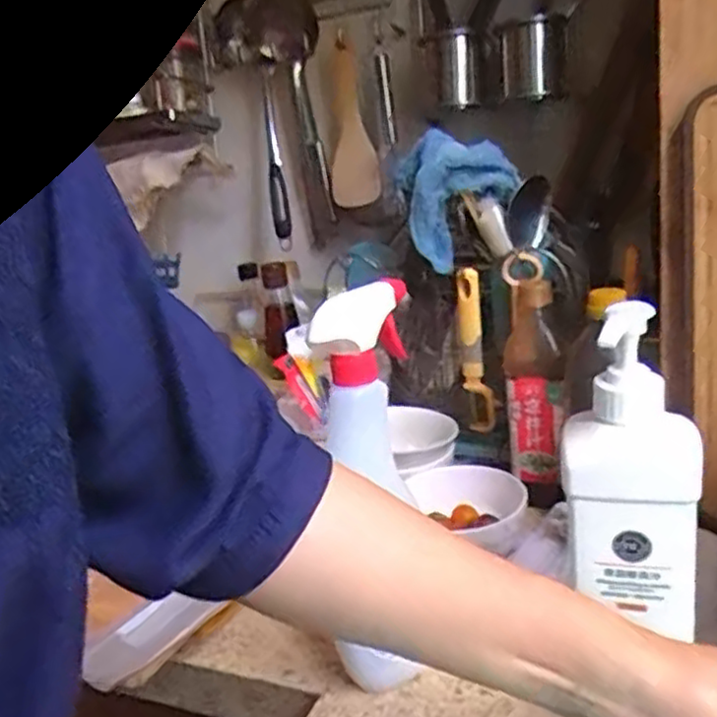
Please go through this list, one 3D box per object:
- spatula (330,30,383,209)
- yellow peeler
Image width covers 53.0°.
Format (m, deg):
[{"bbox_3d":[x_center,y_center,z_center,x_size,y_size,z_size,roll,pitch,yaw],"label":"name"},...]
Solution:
[{"bbox_3d":[-0.006,-0.318,0.978,0.077,0.220,0.022,10,19,30],"label":"spatula"},{"bbox_3d":[0.134,-0.006,0.824,0.031,0.194,0.022,-4,17,10],"label":"yellow peeler"}]

